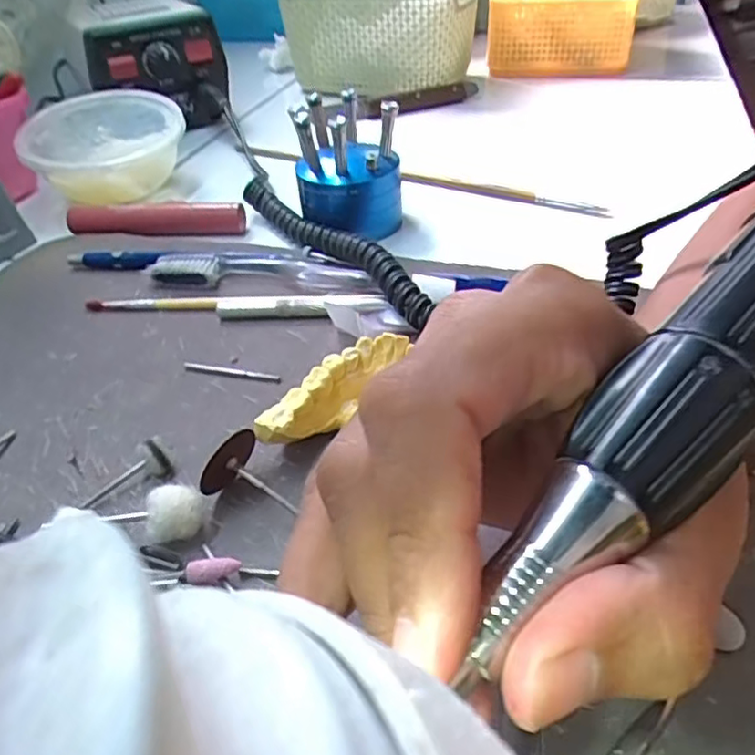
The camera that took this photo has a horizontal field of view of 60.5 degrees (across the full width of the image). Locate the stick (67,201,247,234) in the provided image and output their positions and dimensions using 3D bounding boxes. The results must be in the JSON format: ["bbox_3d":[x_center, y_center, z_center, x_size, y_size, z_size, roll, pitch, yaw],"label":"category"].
[{"bbox_3d":[-0.132,-0.096,0.383,0.106,0.012,0.016,-1,41,7],"label":"stick"}]

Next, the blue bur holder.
[{"bbox_3d":[-0.015,-0.122,0.359,0.055,0.059,0.054,1,41,8],"label":"blue bur holder"}]

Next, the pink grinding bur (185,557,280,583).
[{"bbox_3d":[-0.044,0.058,0.195,0.026,0.007,0.005,3,39,-11],"label":"pink grinding bur"}]

